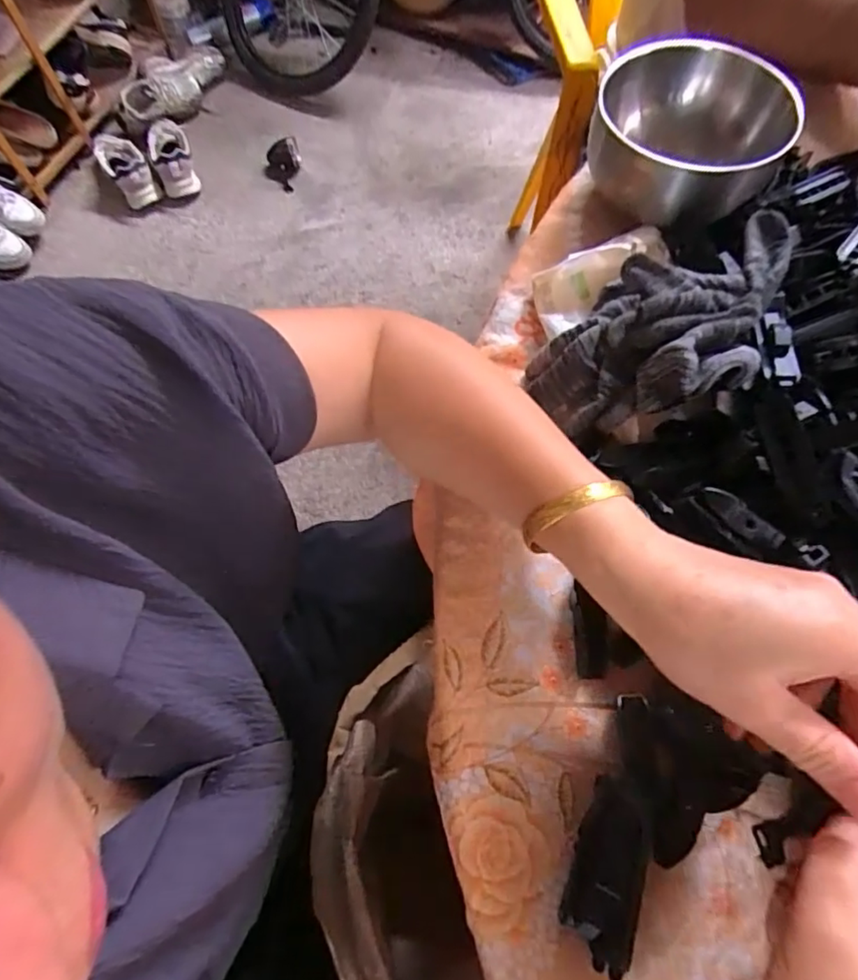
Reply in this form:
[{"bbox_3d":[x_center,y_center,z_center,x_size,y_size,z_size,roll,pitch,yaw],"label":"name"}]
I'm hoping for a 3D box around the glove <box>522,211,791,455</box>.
[{"bbox_3d":[0.149,-0.093,0.332,0.180,0.062,0.096,-34,70,-12],"label":"glove"}]

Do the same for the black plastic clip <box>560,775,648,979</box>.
[{"bbox_3d":[0.078,0.173,0.251,0.028,0.036,0.075,10,68,6],"label":"black plastic clip"}]

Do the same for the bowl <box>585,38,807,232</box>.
[{"bbox_3d":[0.182,-0.245,0.397,0.128,0.074,0.128,-1,67,2],"label":"bowl"}]

